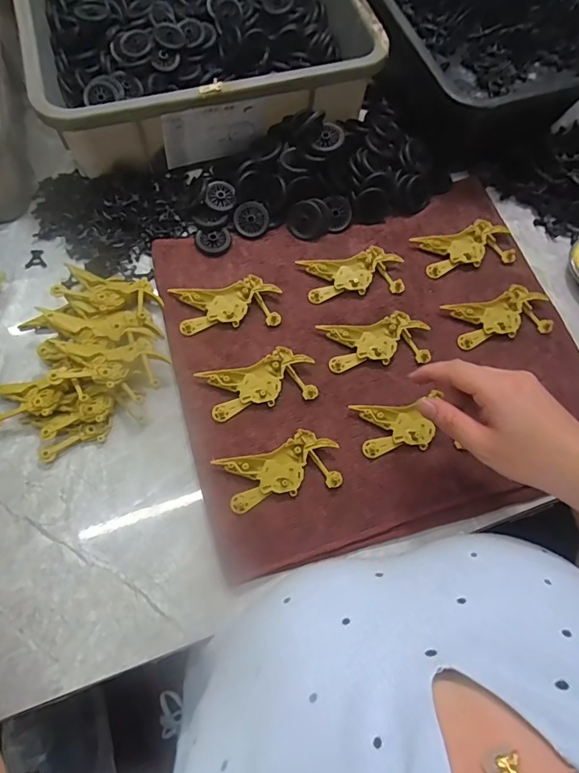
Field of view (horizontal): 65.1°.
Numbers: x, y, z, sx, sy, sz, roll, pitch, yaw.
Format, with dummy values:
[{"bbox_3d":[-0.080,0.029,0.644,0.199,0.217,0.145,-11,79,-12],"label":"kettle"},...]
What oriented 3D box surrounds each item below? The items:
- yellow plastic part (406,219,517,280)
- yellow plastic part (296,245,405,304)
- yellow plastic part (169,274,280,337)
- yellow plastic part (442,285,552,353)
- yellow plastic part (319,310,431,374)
[{"bbox_3d":[0.189,-0.149,0.487,0.104,0.010,0.051,-12,70,-6],"label":"yellow plastic part"},{"bbox_3d":[0.065,-0.115,0.468,0.098,0.010,0.051,-8,70,-5],"label":"yellow plastic part"},{"bbox_3d":[-0.063,-0.080,0.449,0.103,0.009,0.050,-8,70,-5],"label":"yellow plastic part"},{"bbox_3d":[0.211,-0.071,0.459,0.101,0.014,0.050,-12,70,-6],"label":"yellow plastic part"},{"bbox_3d":[0.083,-0.044,0.442,0.099,0.011,0.051,-5,70,-4],"label":"yellow plastic part"}]

